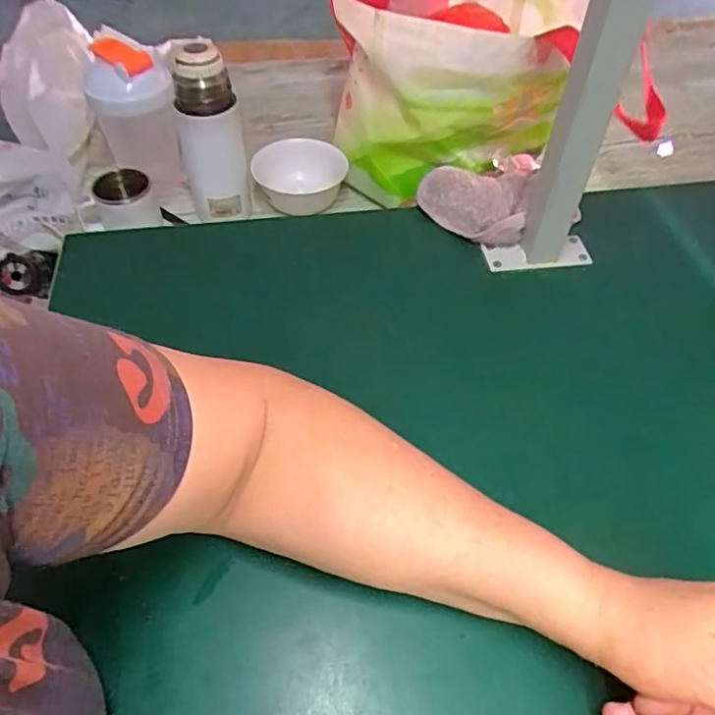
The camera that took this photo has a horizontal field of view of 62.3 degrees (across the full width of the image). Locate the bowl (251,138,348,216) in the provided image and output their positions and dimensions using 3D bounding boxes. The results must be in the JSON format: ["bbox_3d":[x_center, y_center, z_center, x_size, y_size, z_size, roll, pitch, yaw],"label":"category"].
[{"bbox_3d":[-0.074,-0.233,0.753,0.112,0.057,0.112,0,51,0],"label":"bowl"}]

